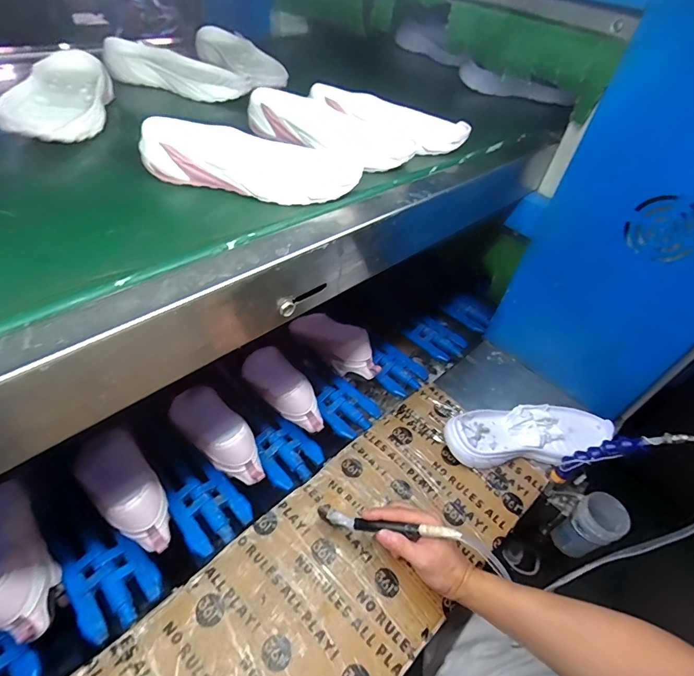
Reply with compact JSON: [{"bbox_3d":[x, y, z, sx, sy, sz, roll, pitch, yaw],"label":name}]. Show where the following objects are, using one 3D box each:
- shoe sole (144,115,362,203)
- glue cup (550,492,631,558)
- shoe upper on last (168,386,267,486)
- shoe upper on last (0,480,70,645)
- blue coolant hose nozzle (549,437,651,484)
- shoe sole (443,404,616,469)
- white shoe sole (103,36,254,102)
[{"bbox_3d":[-0.096,-0.189,0.425,0.218,0.043,0.096,1,45,-6],"label":"shoe sole"},{"bbox_3d":[0.413,0.322,0.692,0.080,0.115,0.070,-18,52,-26],"label":"glue cup"},{"bbox_3d":[-0.205,0.128,0.608,0.076,0.064,0.218,-30,58,-32],"label":"shoe upper on last"},{"bbox_3d":[-0.405,0.266,0.481,0.077,0.089,0.195,-28,57,-31],"label":"shoe upper on last"},{"bbox_3d":[0.364,0.176,0.598,0.028,0.147,0.023,29,43,-14],"label":"blue coolant hose nozzle"},{"bbox_3d":[0.296,0.159,0.663,0.281,0.044,0.093,0,47,-10],"label":"shoe sole"},{"bbox_3d":[-0.255,-0.406,0.611,0.220,0.041,0.089,16,46,5],"label":"white shoe sole"}]

